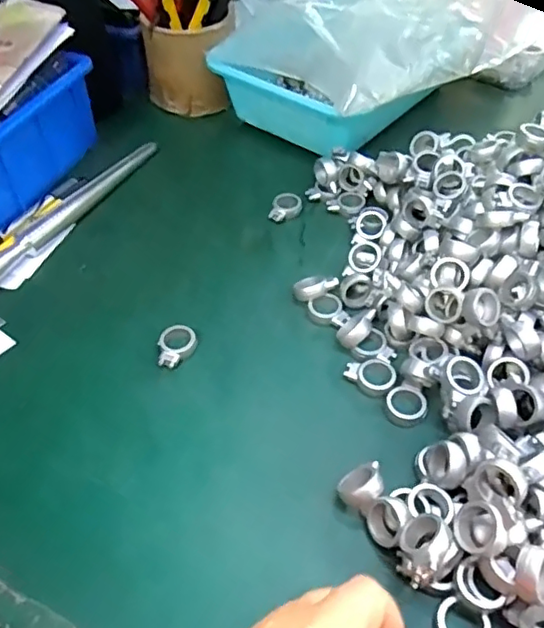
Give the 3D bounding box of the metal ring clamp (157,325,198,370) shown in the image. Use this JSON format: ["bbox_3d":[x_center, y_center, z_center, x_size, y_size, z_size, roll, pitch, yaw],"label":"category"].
[{"bbox_3d":[-0.069,0.023,0.411,0.025,0.011,0.033,21,52,21],"label":"metal ring clamp"}]

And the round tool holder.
[{"bbox_3d":[-0.087,-0.269,0.614,0.083,0.089,0.077,-1,48,2],"label":"round tool holder"}]

